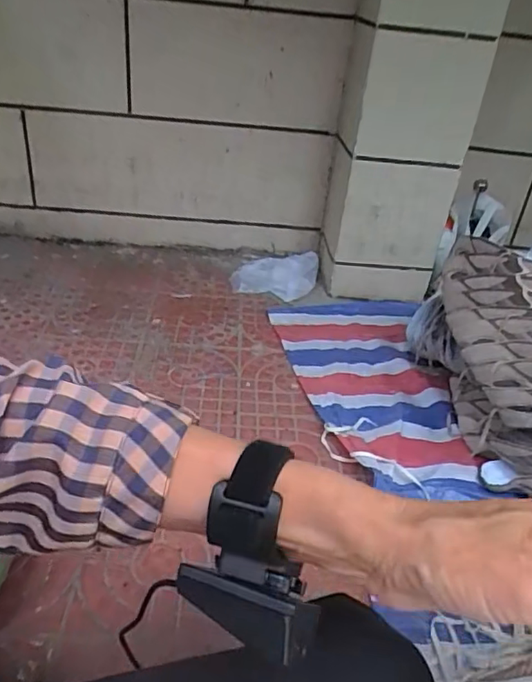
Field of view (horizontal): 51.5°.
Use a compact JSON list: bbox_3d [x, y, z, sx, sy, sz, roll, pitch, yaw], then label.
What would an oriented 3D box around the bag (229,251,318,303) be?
[{"bbox_3d":[0.028,-0.212,1.713,0.259,0.102,0.172,9,33,3],"label":"bag"}]

